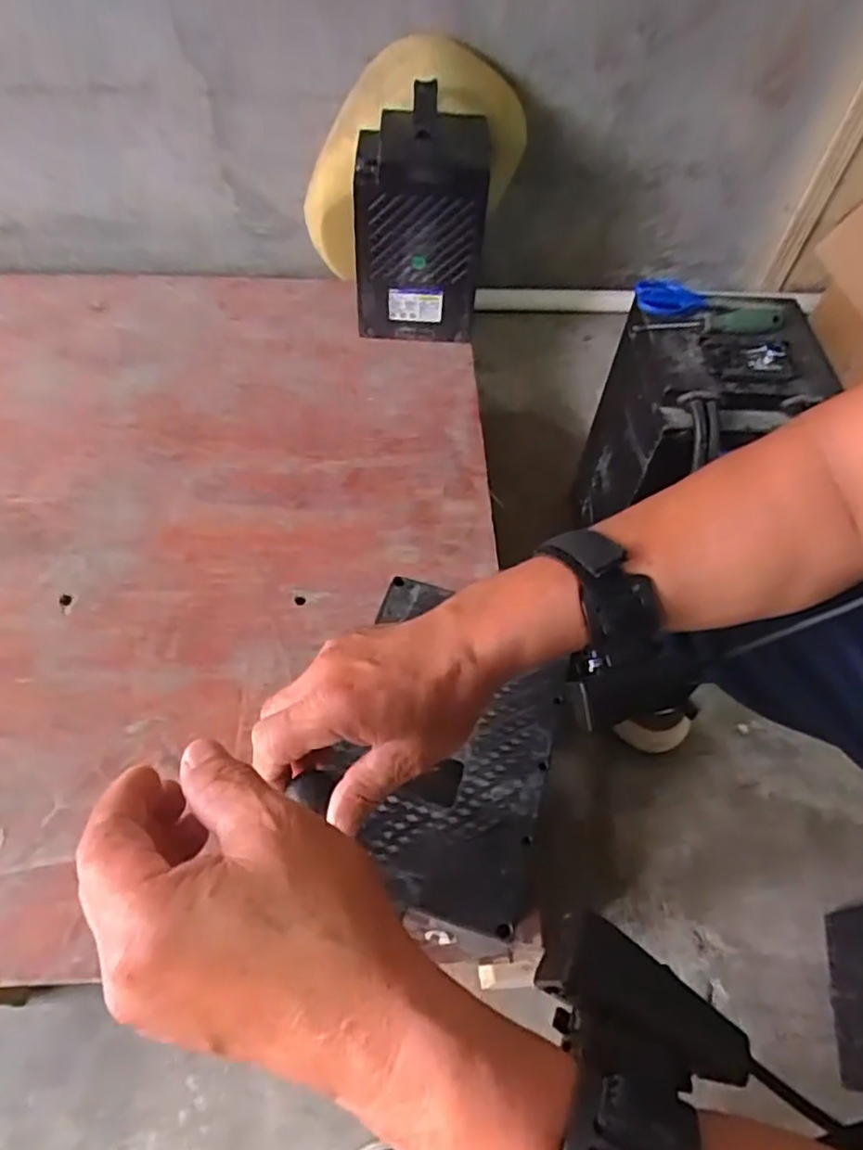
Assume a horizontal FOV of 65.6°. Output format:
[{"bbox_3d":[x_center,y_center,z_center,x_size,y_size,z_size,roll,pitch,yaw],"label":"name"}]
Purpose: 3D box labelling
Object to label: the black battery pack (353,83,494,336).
[{"bbox_3d":[-0.018,-0.531,1.008,0.183,0.292,0.187,1,56,-4],"label":"black battery pack"}]

